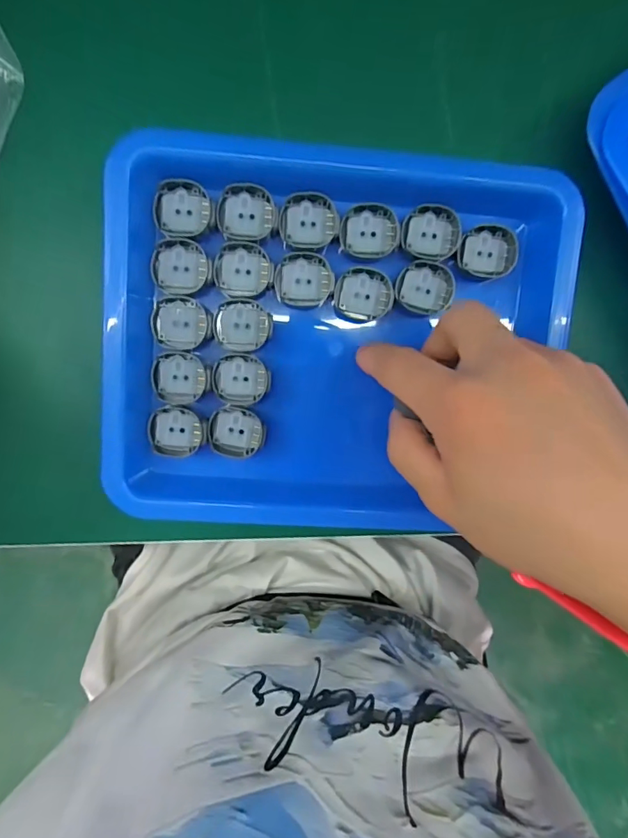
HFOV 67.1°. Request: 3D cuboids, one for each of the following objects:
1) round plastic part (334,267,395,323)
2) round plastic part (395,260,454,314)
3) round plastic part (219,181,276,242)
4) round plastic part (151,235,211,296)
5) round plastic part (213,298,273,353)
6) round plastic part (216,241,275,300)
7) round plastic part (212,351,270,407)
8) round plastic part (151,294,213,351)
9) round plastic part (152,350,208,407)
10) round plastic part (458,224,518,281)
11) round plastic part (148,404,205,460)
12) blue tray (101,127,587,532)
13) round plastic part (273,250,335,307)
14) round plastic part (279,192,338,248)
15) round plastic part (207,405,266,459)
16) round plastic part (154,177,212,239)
[{"bbox_3d":[0.025,-0.062,0.236,0.028,0.004,0.025,6,98,-6],"label":"round plastic part"},{"bbox_3d":[0.056,-0.066,0.237,0.028,0.004,0.024,7,98,-6],"label":"round plastic part"},{"bbox_3d":[-0.032,-0.099,0.225,0.027,0.004,0.025,-1,98,-5],"label":"round plastic part"},{"bbox_3d":[-0.064,-0.073,0.227,0.027,0.004,0.026,-1,98,-5],"label":"round plastic part"},{"bbox_3d":[-0.035,-0.046,0.234,0.027,0.004,0.025,7,98,-6],"label":"round plastic part"},{"bbox_3d":[-0.034,-0.072,0.230,0.027,0.004,0.026,-1,98,-5],"label":"round plastic part"},{"bbox_3d":[-0.036,-0.020,0.237,0.028,0.004,0.026,-1,98,-5],"label":"round plastic part"},{"bbox_3d":[-0.065,-0.047,0.232,0.028,0.004,0.025,10,97,-6],"label":"round plastic part"},{"bbox_3d":[-0.067,-0.020,0.235,0.026,0.004,0.026,-1,98,-5],"label":"round plastic part"},{"bbox_3d":[0.087,-0.083,0.236,0.028,0.004,0.025,-3,99,-4],"label":"round plastic part"},{"bbox_3d":[-0.069,0.007,0.238,0.027,0.004,0.025,9,98,-6],"label":"round plastic part"},{"bbox_3d":[0.012,-0.036,0.234,0.214,0.025,0.187,3,98,-5],"label":"blue tray"},{"bbox_3d":[-0.005,-0.068,0.232,0.028,0.004,0.026,6,98,-6],"label":"round plastic part"},{"bbox_3d":[-0.002,-0.096,0.228,0.028,0.004,0.025,7,98,-6],"label":"round plastic part"},{"bbox_3d":[-0.039,0.007,0.241,0.028,0.004,0.026,-1,98,-5],"label":"round plastic part"},{"bbox_3d":[-0.062,-0.099,0.224,0.026,0.007,0.026,-1,98,-5],"label":"round plastic part"}]

